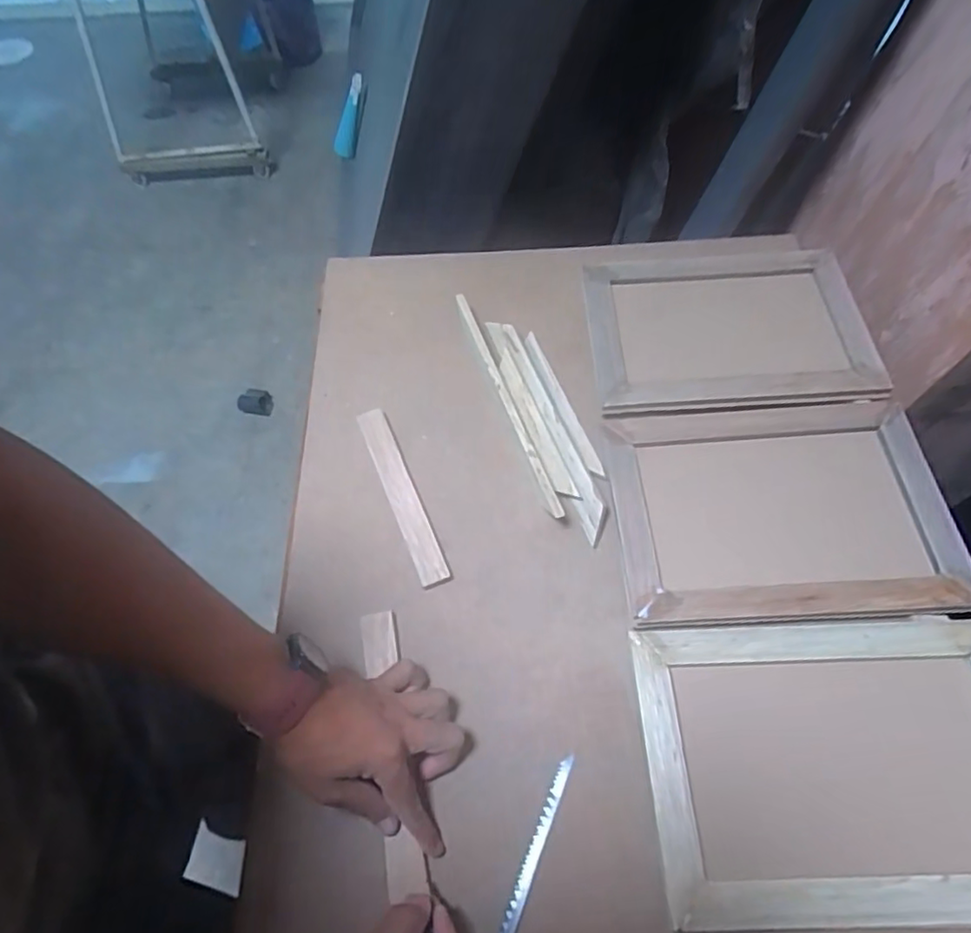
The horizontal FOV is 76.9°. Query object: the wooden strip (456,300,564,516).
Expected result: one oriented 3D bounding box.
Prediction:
[{"bbox_3d":[0.022,-0.072,0.635,0.016,0.014,0.284,-19,62,-7],"label":"wooden strip"}]

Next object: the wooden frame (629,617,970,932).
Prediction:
[{"bbox_3d":[0.279,0.230,0.478,0.298,0.027,0.206,-3,61,2],"label":"wooden frame"}]

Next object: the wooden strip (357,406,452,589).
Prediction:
[{"bbox_3d":[-0.083,0.024,0.604,0.030,0.009,0.200,-22,62,-8],"label":"wooden strip"}]

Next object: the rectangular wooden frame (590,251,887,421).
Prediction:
[{"bbox_3d":[0.264,-0.155,0.677,0.288,0.018,0.214,-4,61,2],"label":"rectangular wooden frame"}]

